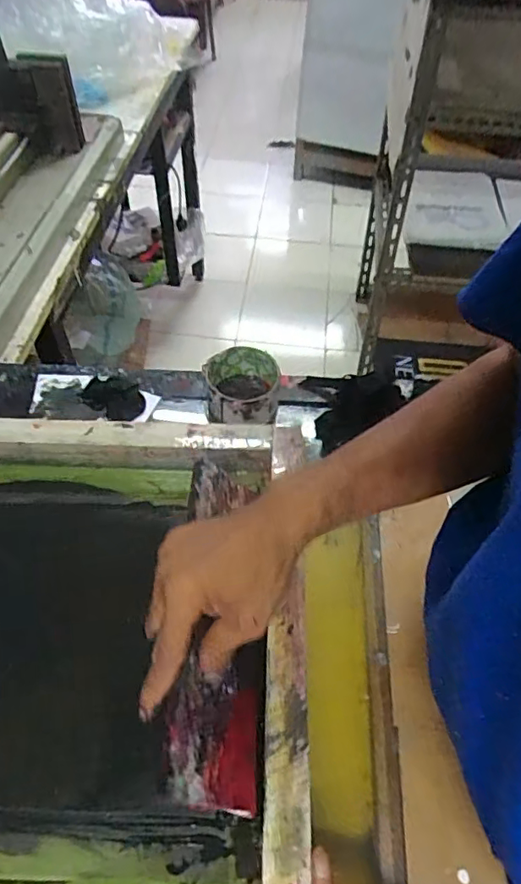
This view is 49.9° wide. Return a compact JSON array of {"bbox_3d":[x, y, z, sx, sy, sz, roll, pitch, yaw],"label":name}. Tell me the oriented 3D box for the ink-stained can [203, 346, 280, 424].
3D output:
[{"bbox_3d":[-0.021,-0.057,0.633,0.079,0.050,0.097,4,52,0],"label":"ink-stained can"}]

